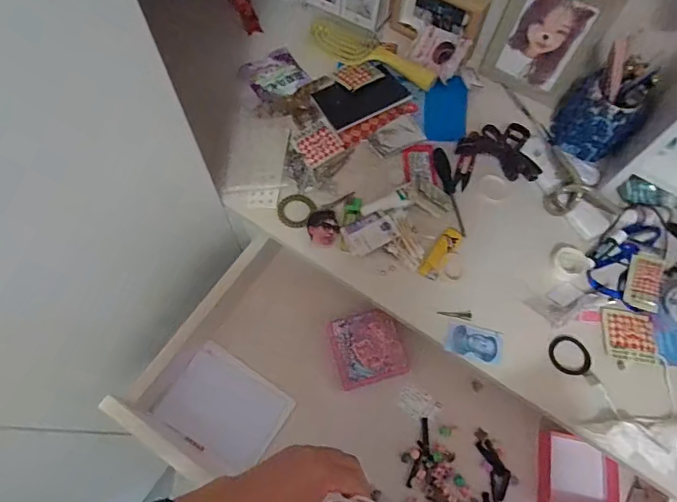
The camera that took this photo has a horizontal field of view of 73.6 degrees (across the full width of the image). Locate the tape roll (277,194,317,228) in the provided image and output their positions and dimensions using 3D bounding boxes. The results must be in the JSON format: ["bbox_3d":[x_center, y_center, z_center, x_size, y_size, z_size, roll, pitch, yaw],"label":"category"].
[{"bbox_3d":[-0.058,-0.055,0.616,0.049,0.013,0.048,1,67,-2],"label":"tape roll"}]

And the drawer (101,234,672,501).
[{"bbox_3d":[0.080,0.266,0.590,0.654,0.111,0.310,33,70,11],"label":"drawer"}]

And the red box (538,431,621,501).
[{"bbox_3d":[0.312,0.294,0.598,0.096,0.048,0.090,10,67,2],"label":"red box"}]

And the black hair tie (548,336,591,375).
[{"bbox_3d":[0.284,0.128,0.553,0.045,0.010,0.049,-12,61,2],"label":"black hair tie"}]

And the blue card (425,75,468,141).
[{"bbox_3d":[0.165,-0.217,0.687,0.063,0.008,0.119,10,67,2],"label":"blue card"}]

